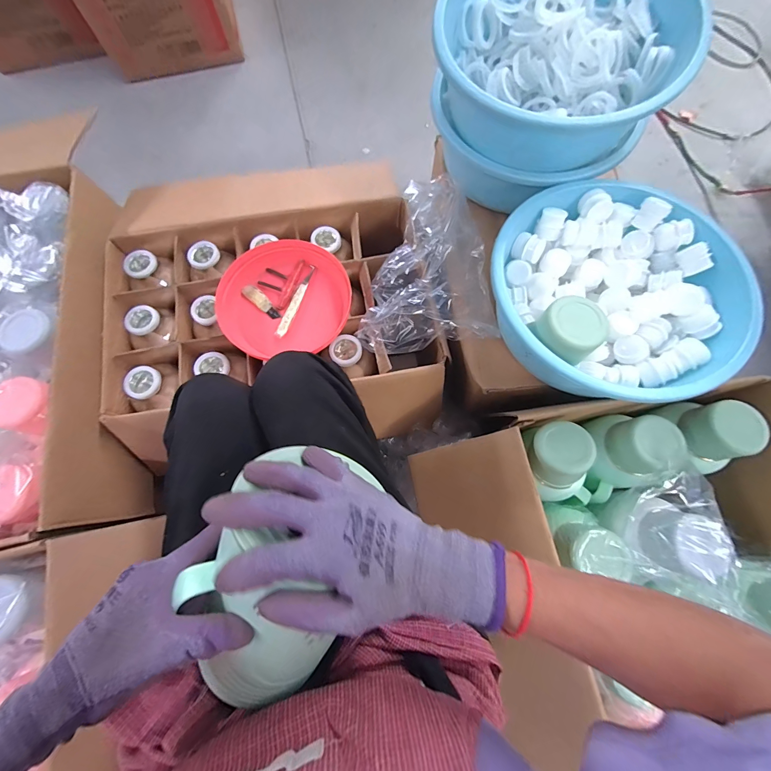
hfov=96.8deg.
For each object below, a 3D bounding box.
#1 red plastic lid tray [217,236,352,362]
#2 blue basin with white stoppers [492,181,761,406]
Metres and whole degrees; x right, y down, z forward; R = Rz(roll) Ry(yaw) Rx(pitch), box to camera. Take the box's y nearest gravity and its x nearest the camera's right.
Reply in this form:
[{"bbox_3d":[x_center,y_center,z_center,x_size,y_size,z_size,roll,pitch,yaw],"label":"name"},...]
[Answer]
[{"bbox_3d":[-0.178,-0.160,0.624,0.227,0.042,0.229,-7,74,-2],"label":"red plastic lid tray"},{"bbox_3d":[0.333,-0.142,0.520,0.351,0.106,0.324,30,76,9],"label":"blue basin with white stoppers"}]

